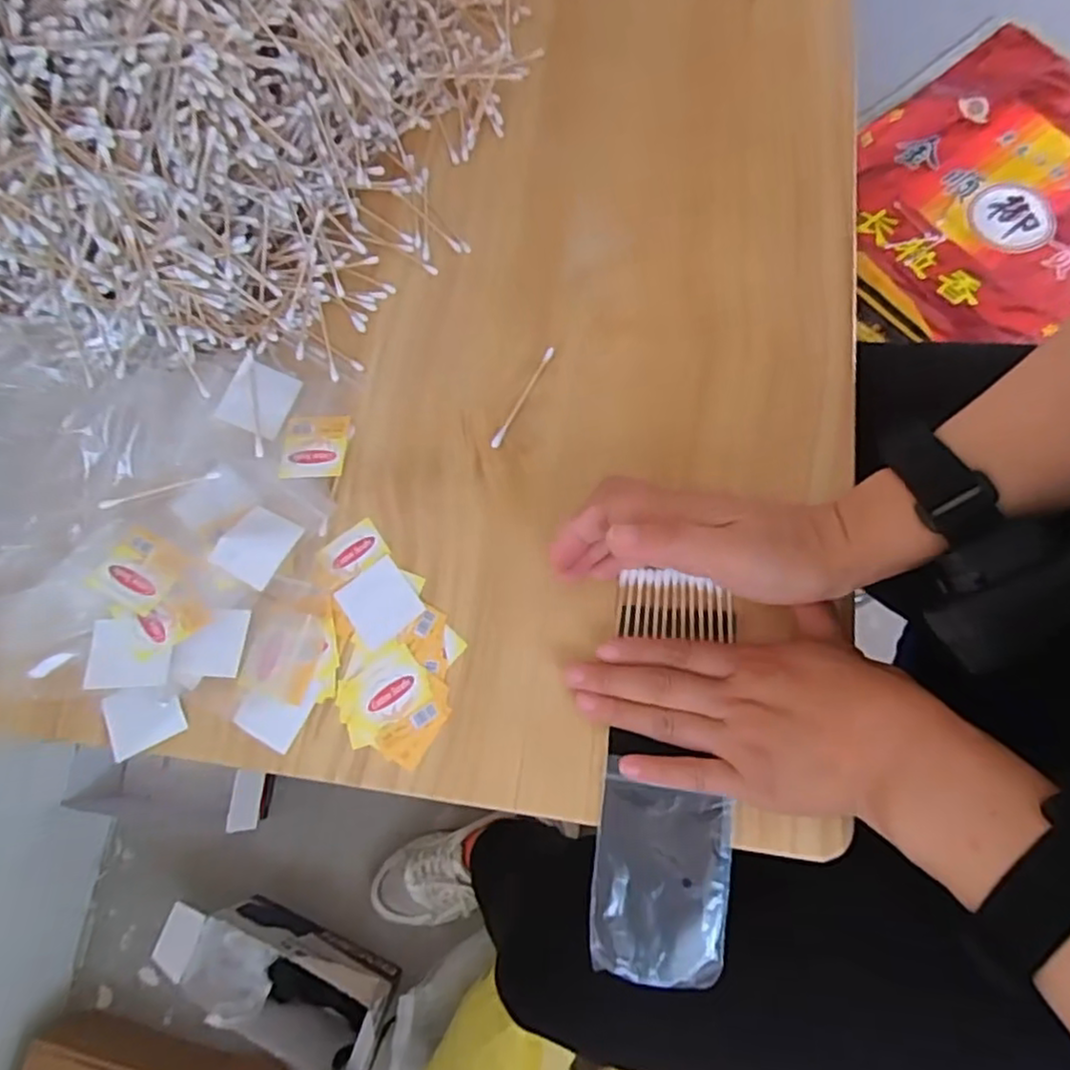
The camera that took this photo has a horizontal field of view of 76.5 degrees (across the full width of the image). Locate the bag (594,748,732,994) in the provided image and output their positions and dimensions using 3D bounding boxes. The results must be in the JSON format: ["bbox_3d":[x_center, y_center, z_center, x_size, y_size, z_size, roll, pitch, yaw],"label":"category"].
[{"bbox_3d":[0.061,0.167,0.331,0.062,0.018,0.093,5,74,2],"label":"bag"}]

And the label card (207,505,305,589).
[{"bbox_3d":[-0.164,0.006,0.401,0.039,0.005,0.042,29,80,15],"label":"label card"}]

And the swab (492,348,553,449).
[{"bbox_3d":[-0.008,-0.083,0.411,0.006,0.006,0.072,27,80,15],"label":"swab"}]

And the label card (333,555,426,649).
[{"bbox_3d":[-0.090,0.038,0.393,0.039,0.004,0.045,-40,68,-6],"label":"label card"}]

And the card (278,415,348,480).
[{"bbox_3d":[-0.136,-0.054,0.418,0.038,0.004,0.044,-3,65,3],"label":"card"}]

